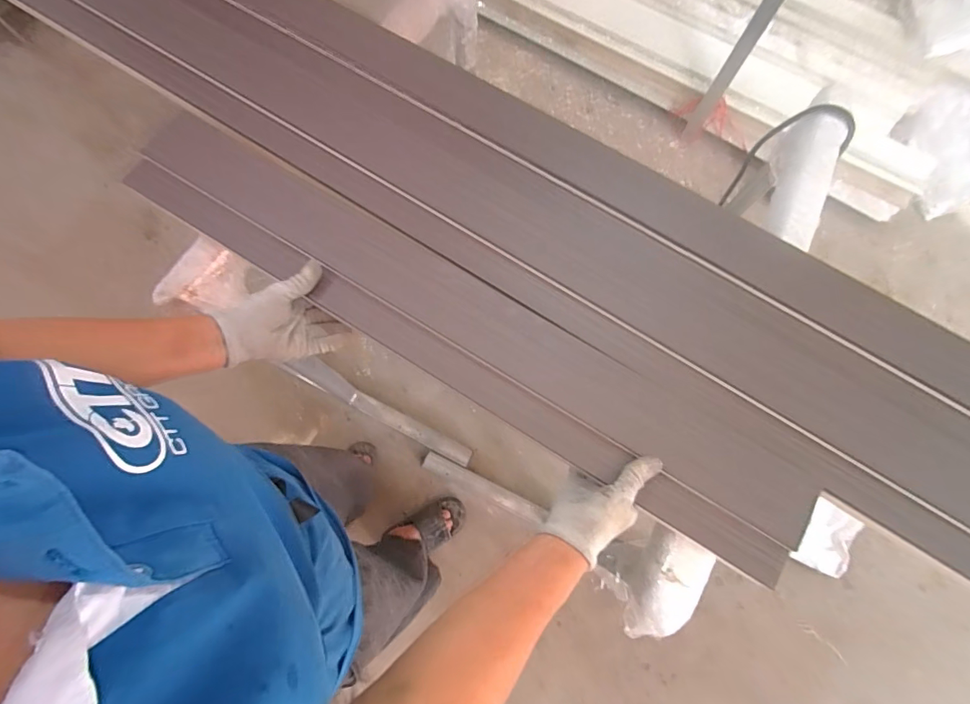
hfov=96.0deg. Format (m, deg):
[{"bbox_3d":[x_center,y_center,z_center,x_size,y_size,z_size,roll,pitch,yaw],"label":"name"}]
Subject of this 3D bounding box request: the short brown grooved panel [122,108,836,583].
[{"bbox_3d":[-0.053,-0.039,0.516,0.862,0.024,0.124,31,77,9],"label":"short brown grooved panel"}]

